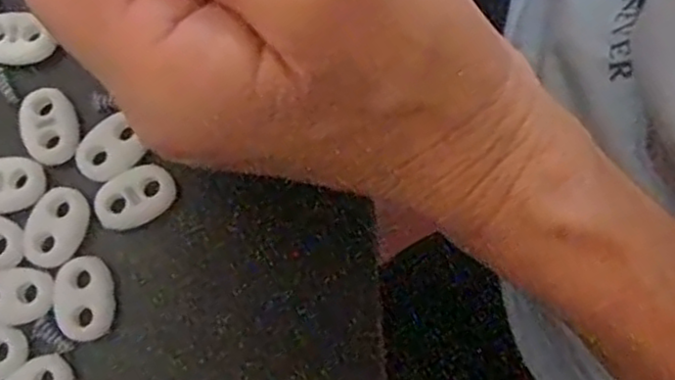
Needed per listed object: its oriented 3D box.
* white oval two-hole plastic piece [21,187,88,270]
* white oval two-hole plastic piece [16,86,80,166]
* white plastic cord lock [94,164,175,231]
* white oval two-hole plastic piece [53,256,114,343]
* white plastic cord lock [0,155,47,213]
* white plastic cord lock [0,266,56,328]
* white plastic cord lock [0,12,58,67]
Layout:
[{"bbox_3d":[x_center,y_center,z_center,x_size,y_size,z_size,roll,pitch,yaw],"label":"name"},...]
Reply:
[{"bbox_3d":[-0.078,0.010,0.198,0.014,0.004,0.022,19,78,4],"label":"white oval two-hole plastic piece"},{"bbox_3d":[-0.082,-0.018,0.205,0.015,0.004,0.021,-14,78,-3],"label":"white oval two-hole plastic piece"},{"bbox_3d":[-0.057,0.002,0.200,0.022,0.004,0.015,-30,79,-7],"label":"white plastic cord lock"},{"bbox_3d":[-0.069,0.029,0.194,0.015,0.004,0.022,-7,78,-2],"label":"white oval two-hole plastic piece"},{"bbox_3d":[-0.094,-0.002,0.201,0.022,0.004,0.015,-14,78,-3],"label":"white plastic cord lock"},{"bbox_3d":[-0.087,0.028,0.193,0.022,0.004,0.016,-15,78,-4],"label":"white plastic cord lock"},{"bbox_3d":[-0.095,-0.045,0.212,0.022,0.006,0.014,-7,78,-2],"label":"white plastic cord lock"}]

